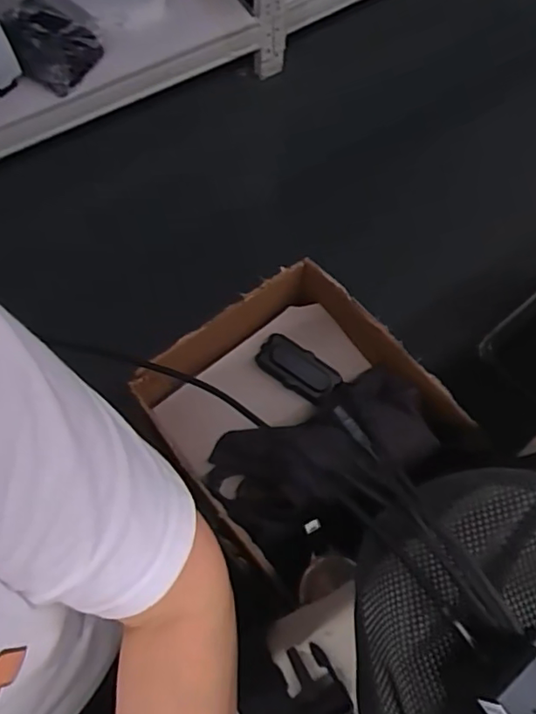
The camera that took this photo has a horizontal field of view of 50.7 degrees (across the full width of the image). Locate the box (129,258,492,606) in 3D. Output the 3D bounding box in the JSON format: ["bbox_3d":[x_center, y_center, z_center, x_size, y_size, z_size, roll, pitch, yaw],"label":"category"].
[{"bbox_3d":[0.033,0.067,0.660,0.268,0.114,0.277,-35,71,-15],"label":"box"}]

